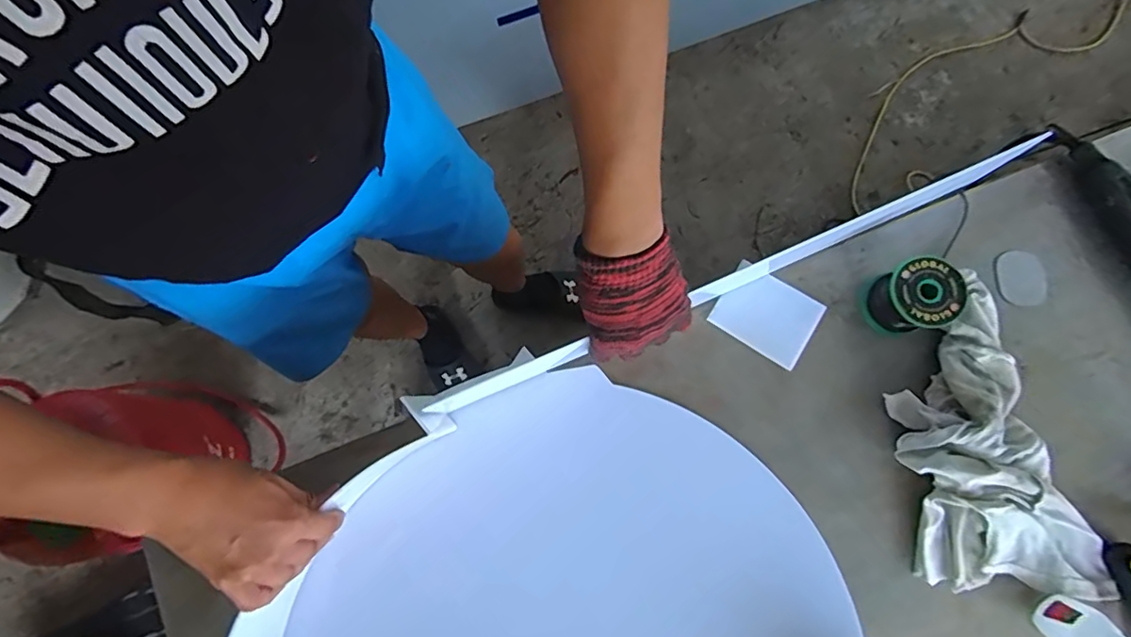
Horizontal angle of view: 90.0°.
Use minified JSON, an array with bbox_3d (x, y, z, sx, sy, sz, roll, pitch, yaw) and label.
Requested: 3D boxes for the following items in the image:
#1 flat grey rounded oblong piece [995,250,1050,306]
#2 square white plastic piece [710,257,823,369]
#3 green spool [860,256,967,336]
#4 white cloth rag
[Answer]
[{"bbox_3d":[0.491,-0.044,0.608,0.050,0.004,0.060,-8,78,0],"label":"flat grey rounded oblong piece"},{"bbox_3d":[0.215,-0.005,0.606,0.100,0.005,0.078,33,85,5],"label":"square white plastic piece"},{"bbox_3d":[0.348,-0.020,0.572,0.065,0.066,0.066,-29,79,-4],"label":"green spool"},{"bbox_3d":[0.409,0.139,0.548,0.160,0.054,0.304,-20,78,-2],"label":"white cloth rag"}]

